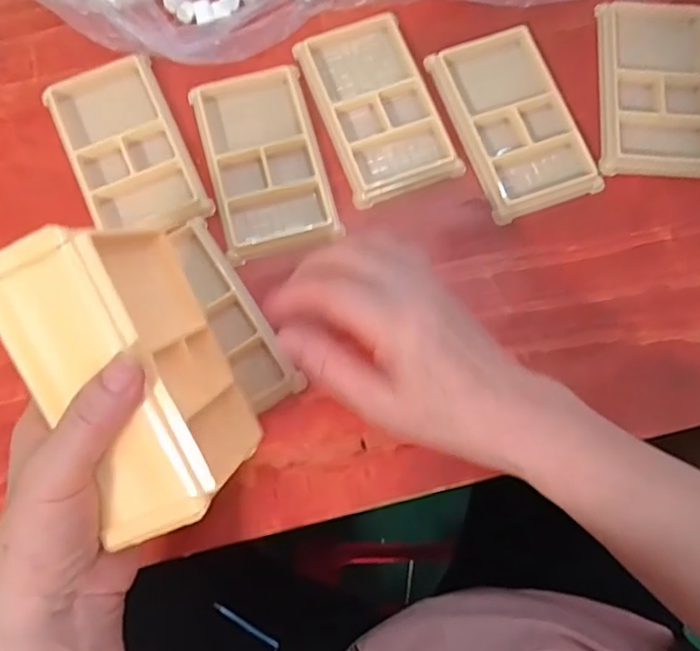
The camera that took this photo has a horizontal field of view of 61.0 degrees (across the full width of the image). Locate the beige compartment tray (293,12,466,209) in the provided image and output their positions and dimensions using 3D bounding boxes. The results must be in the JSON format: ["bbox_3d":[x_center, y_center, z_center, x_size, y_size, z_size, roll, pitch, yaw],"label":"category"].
[{"bbox_3d":[0.020,-0.158,0.428,0.080,0.018,0.136,-20,77,-4],"label":"beige compartment tray"}]

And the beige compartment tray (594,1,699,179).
[{"bbox_3d":[0.219,-0.170,0.426,0.073,0.012,0.133,3,77,1],"label":"beige compartment tray"}]

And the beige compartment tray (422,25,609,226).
[{"bbox_3d":[0.115,-0.145,0.424,0.076,0.020,0.135,-20,77,-4],"label":"beige compartment tray"}]

